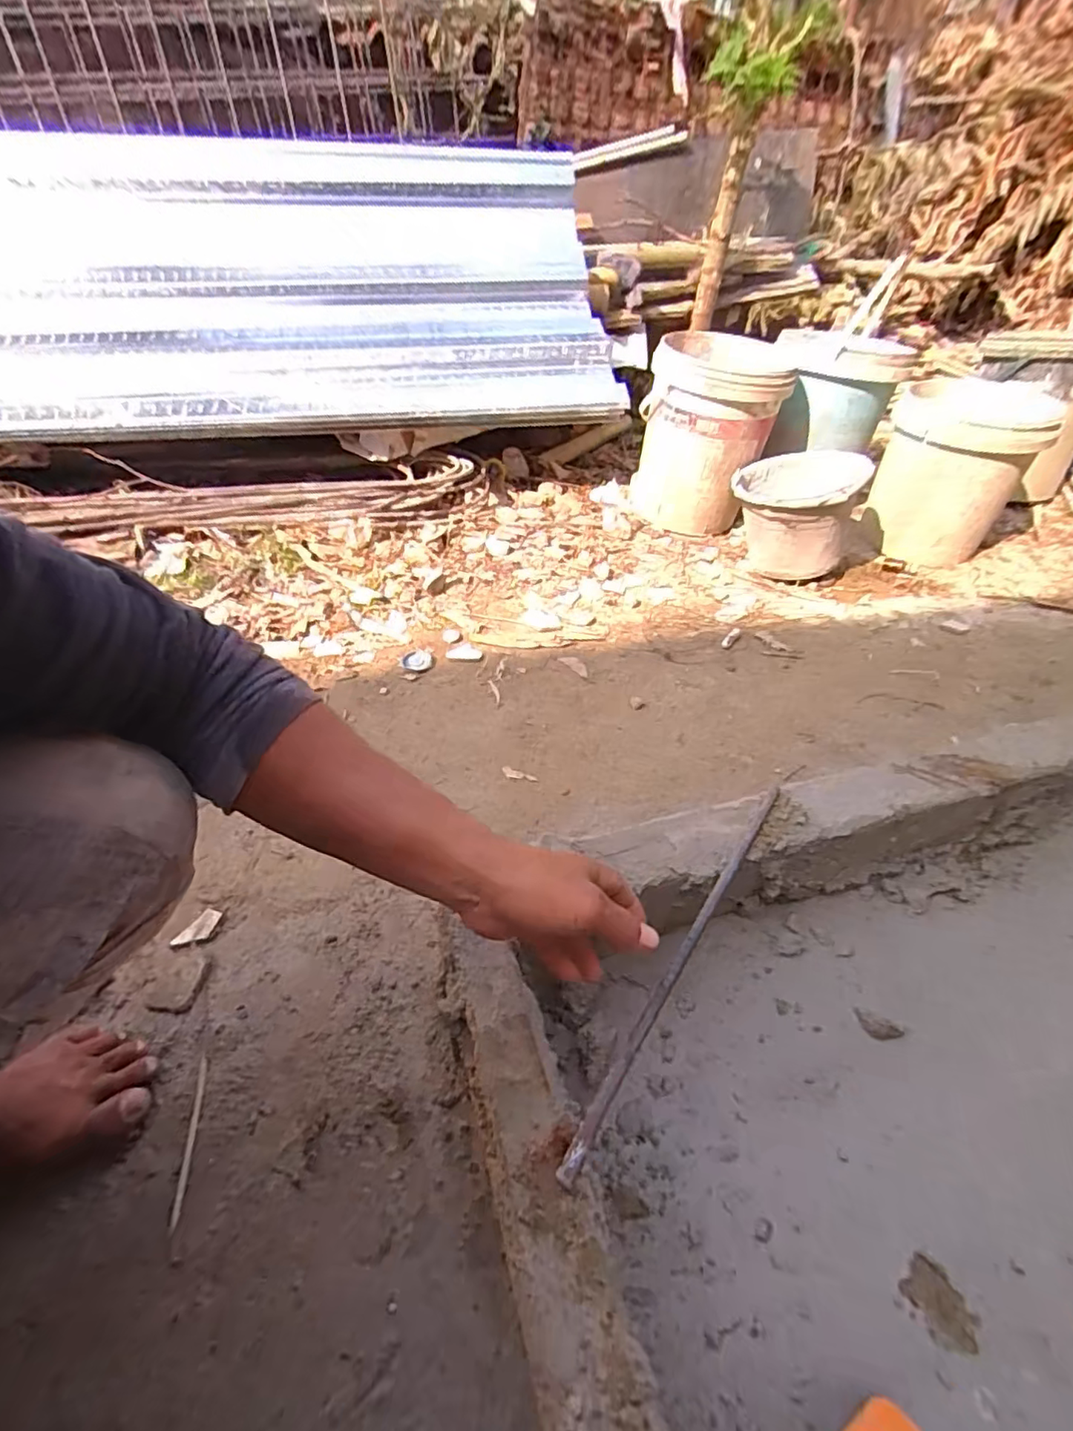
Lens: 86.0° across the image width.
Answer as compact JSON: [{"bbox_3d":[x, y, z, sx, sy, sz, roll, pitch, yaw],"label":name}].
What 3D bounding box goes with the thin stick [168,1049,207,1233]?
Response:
[{"bbox_3d":[-0.300,0.366,0.499,0.008,0.006,0.127,-8,42,-10],"label":"thin stick"}]

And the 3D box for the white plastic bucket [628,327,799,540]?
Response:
[{"bbox_3d":[0.410,-0.675,1.419,0.315,0.364,0.346,4,41,3],"label":"white plastic bucket"}]

